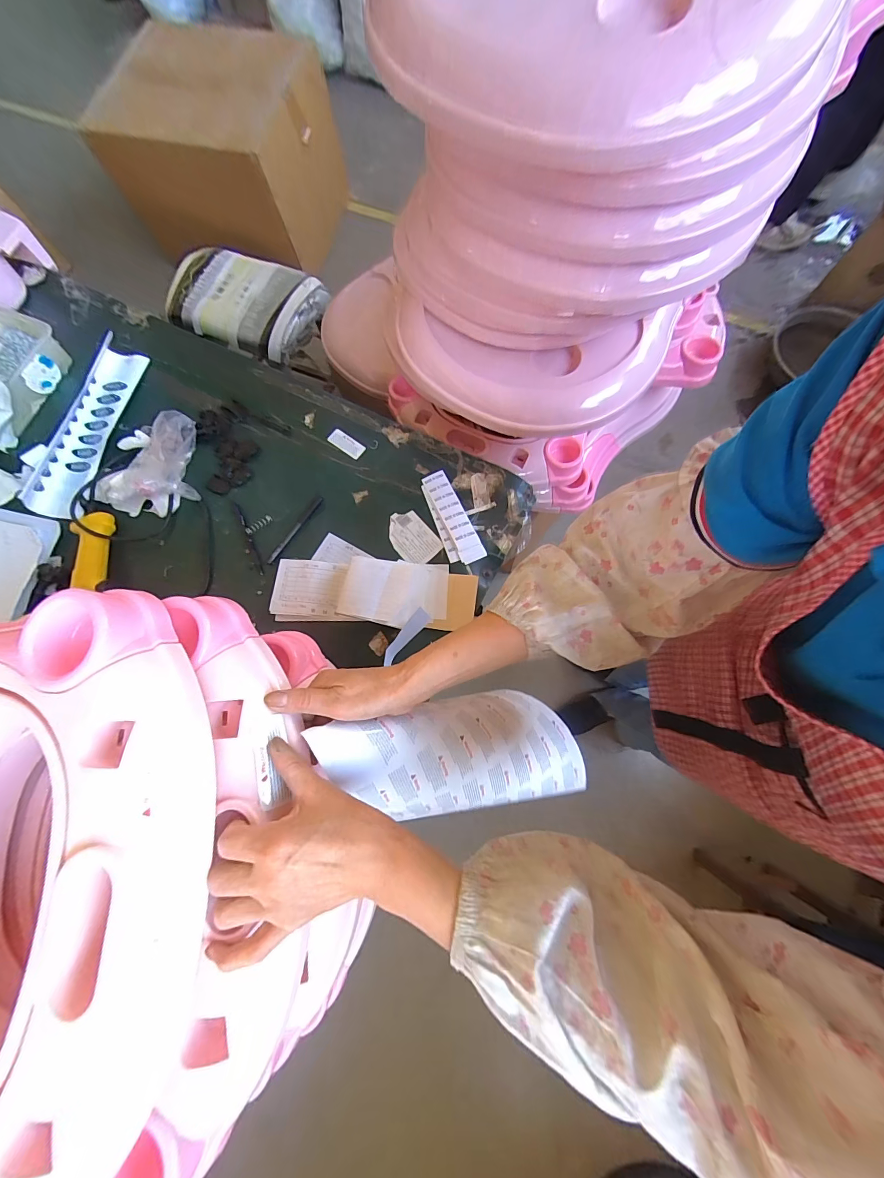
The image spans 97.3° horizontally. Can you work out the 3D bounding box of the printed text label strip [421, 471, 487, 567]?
[{"bbox_3d":[0.019,-0.122,0.644,0.041,0.009,0.169,-25,76,-4],"label":"printed text label strip"}]

